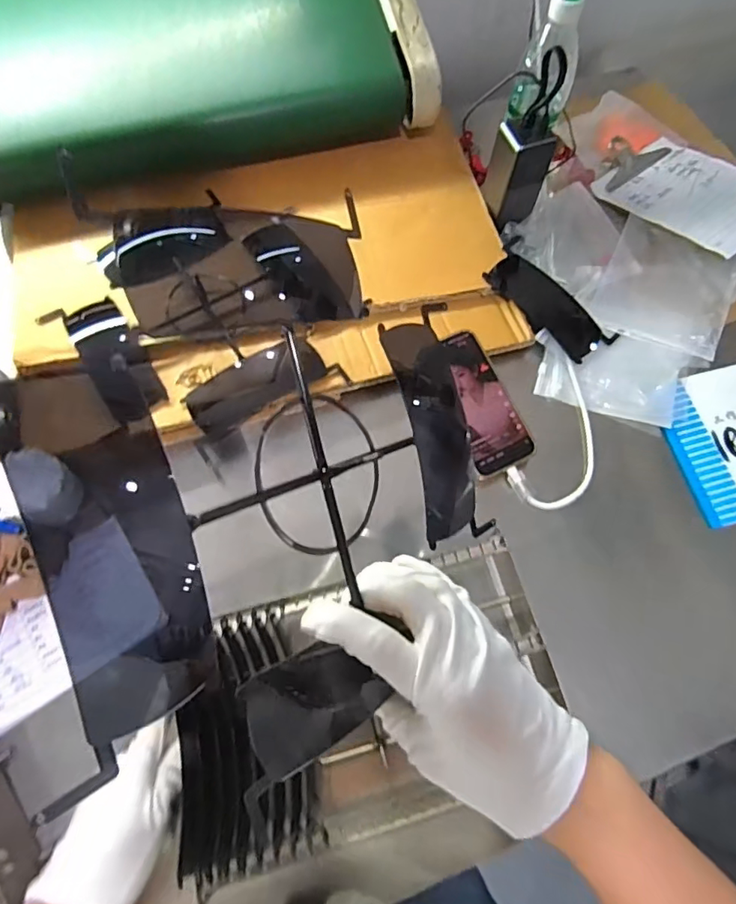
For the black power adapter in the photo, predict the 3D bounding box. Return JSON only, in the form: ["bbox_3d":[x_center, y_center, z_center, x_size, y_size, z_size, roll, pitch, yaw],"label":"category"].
[{"bbox_3d":[0.178,-0.342,0.659,0.060,0.103,0.059,-20,69,-10],"label":"black power adapter"}]

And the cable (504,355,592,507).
[{"bbox_3d":[0.222,-0.016,0.598,0.079,0.014,0.183,31,70,11],"label":"cable"}]

